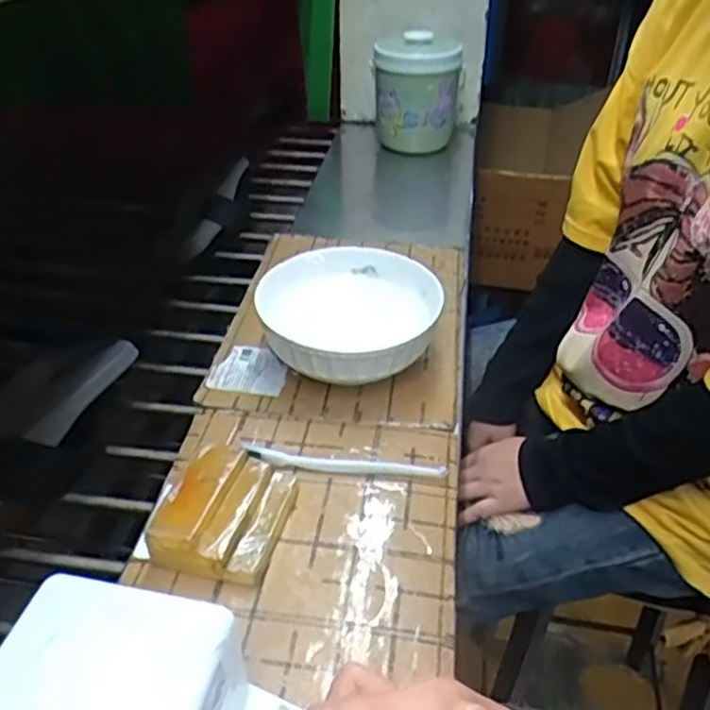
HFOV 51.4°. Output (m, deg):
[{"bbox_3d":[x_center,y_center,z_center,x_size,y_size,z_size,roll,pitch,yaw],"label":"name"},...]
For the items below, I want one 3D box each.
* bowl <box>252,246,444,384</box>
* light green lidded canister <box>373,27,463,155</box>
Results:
[{"bbox_3d":[-0.006,-0.031,0.720,0.169,0.078,0.178,1,38,-1],"label":"bowl"},{"bbox_3d":[0.100,-0.423,1.182,0.137,0.174,0.140,3,38,2],"label":"light green lidded canister"}]

